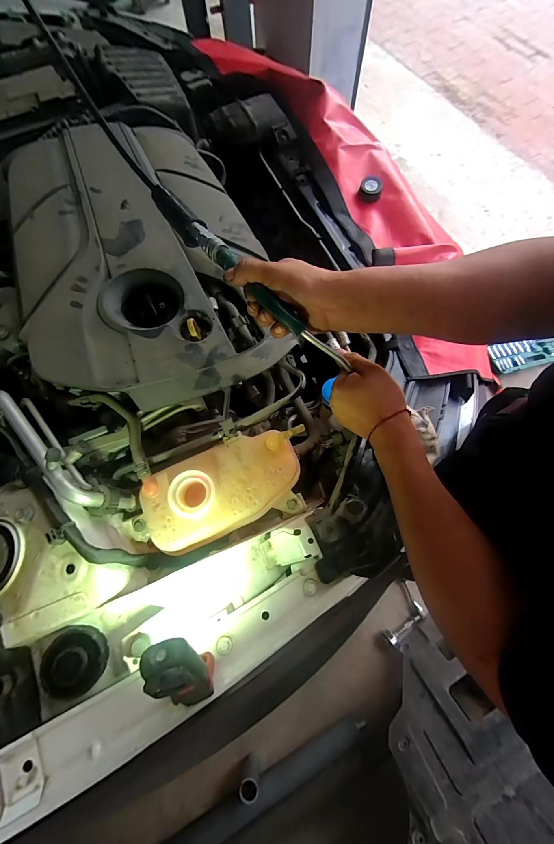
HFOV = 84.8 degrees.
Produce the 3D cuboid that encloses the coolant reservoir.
[{"bbox_3d":[-0.069,0.096,0.452,0.238,0.092,0.130,-19,73,-5],"label":"coolant reservoir"}]

